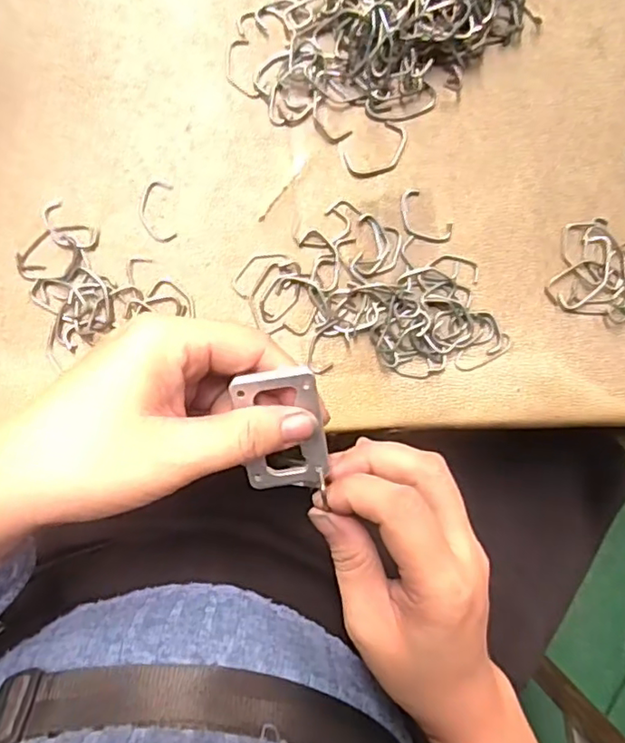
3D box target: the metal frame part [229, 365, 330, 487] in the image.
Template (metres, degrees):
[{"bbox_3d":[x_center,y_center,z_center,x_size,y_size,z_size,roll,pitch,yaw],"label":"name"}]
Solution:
[{"bbox_3d":[-0.012,0.024,0.236,0.033,0.005,0.052,-7,116,0],"label":"metal frame part"}]

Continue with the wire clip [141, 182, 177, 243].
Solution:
[{"bbox_3d":[-0.080,-0.082,0.308,0.017,0.004,0.031,-6,92,-4],"label":"wire clip"}]

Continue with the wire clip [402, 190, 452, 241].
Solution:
[{"bbox_3d":[0.059,-0.080,0.319,0.034,0.004,0.020,43,88,-4],"label":"wire clip"}]

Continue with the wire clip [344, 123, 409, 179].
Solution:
[{"bbox_3d":[0.035,-0.116,0.317,0.037,0.004,0.022,-37,94,-3],"label":"wire clip"}]

